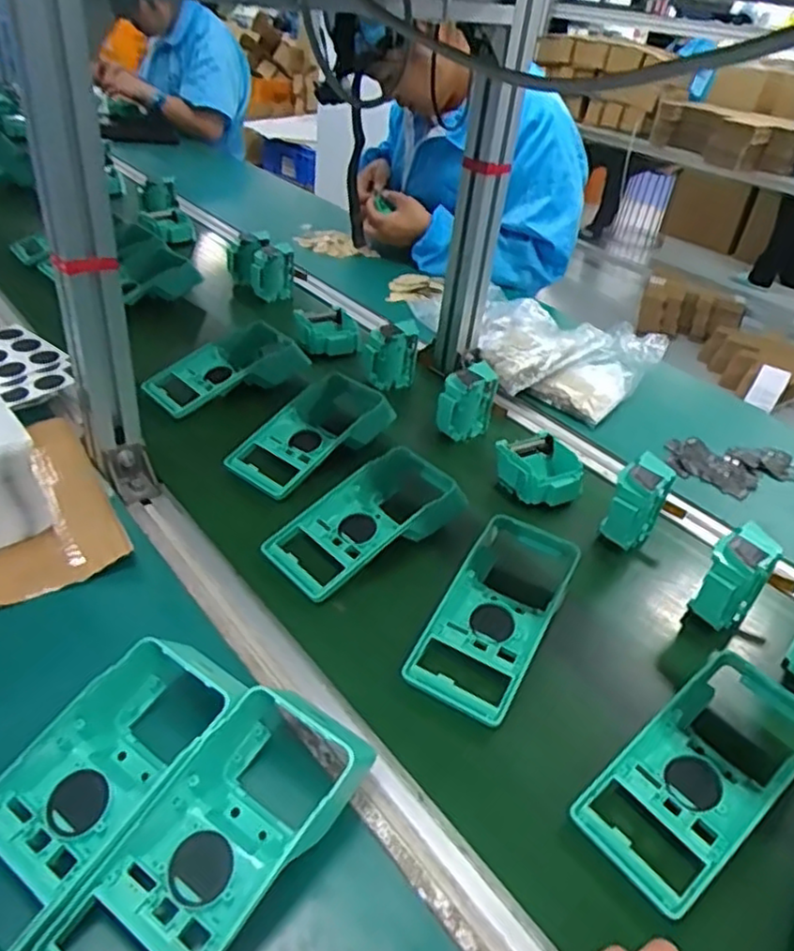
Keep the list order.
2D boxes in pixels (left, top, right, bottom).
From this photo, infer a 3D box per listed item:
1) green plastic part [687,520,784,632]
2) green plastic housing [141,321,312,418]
[{"bbox_3d":[0.286,0.091,0.585,0.045,0.079,0.072,31,42,29],"label":"green plastic part"},{"bbox_3d":[-0.201,-0.129,0.809,0.092,0.051,0.191,34,44,31],"label":"green plastic housing"}]

